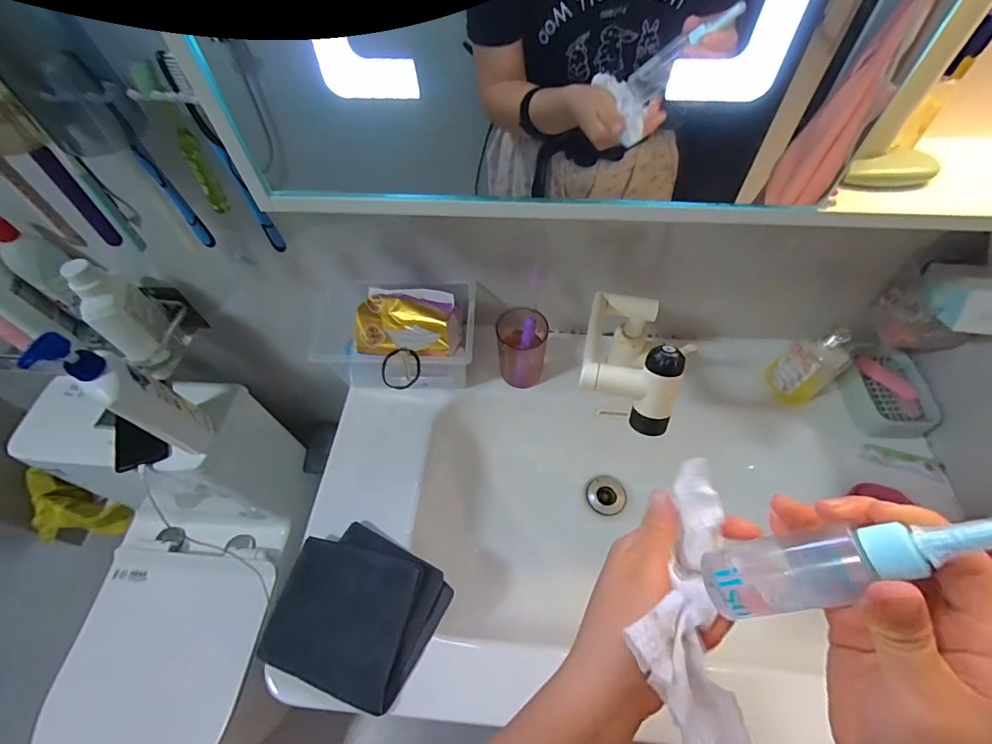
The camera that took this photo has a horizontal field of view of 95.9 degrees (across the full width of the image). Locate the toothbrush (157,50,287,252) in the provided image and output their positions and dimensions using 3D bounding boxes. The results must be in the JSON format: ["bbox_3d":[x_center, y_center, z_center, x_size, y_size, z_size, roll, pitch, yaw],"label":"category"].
[{"bbox_3d":[-0.237,-0.184,0.403,0.016,0.176,0.019,-30,61,-16],"label":"toothbrush"}]

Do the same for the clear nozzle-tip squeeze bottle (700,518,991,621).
[{"bbox_3d":[0.161,0.088,0.207,0.033,0.124,0.036,21,49,-34],"label":"clear nozzle-tip squeeze bottle"}]

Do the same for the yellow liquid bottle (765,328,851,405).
[{"bbox_3d":[0.425,-0.015,0.599,0.069,0.135,0.066,-34,62,-18],"label":"yellow liquid bottle"}]

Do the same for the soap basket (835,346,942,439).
[{"bbox_3d":[0.525,0.026,0.608,0.093,0.036,0.128,-6,57,-1],"label":"soap basket"}]

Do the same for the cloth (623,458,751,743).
[{"bbox_3d":[0.110,0.128,0.257,0.063,0.045,0.144,8,64,8],"label":"cloth"}]

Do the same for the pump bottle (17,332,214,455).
[{"bbox_3d":[-0.505,0.035,0.630,0.072,0.254,0.076,25,62,17],"label":"pump bottle"}]

